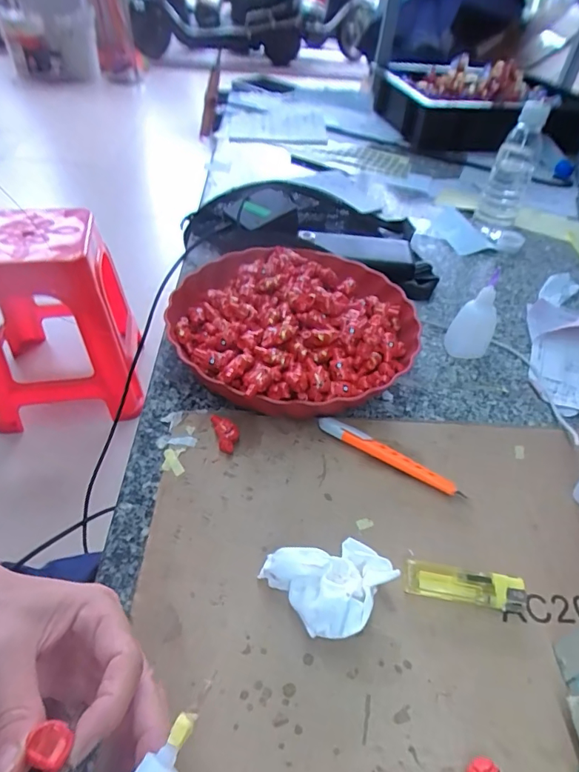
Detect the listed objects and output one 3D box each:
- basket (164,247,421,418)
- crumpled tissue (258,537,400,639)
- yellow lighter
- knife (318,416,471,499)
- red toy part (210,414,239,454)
[{"bbox_3d":[0.007,-0.063,0.479,0.244,0.064,0.237,-29,53,-30],"label":"basket"},{"bbox_3d":[0.027,0.125,0.308,0.065,0.030,0.065,-31,54,-31],"label":"crumpled tissue"},{"bbox_3d":[0.119,0.136,0.321,0.078,0.010,0.022,9,44,5],"label":"yellow lighter"},{"bbox_3d":[0.082,0.058,0.393,0.126,0.016,0.014,24,47,19],"label":"knife"},{"bbox_3d":[-0.054,0.039,0.400,0.017,0.015,0.039,-13,47,-17],"label":"red toy part"}]

